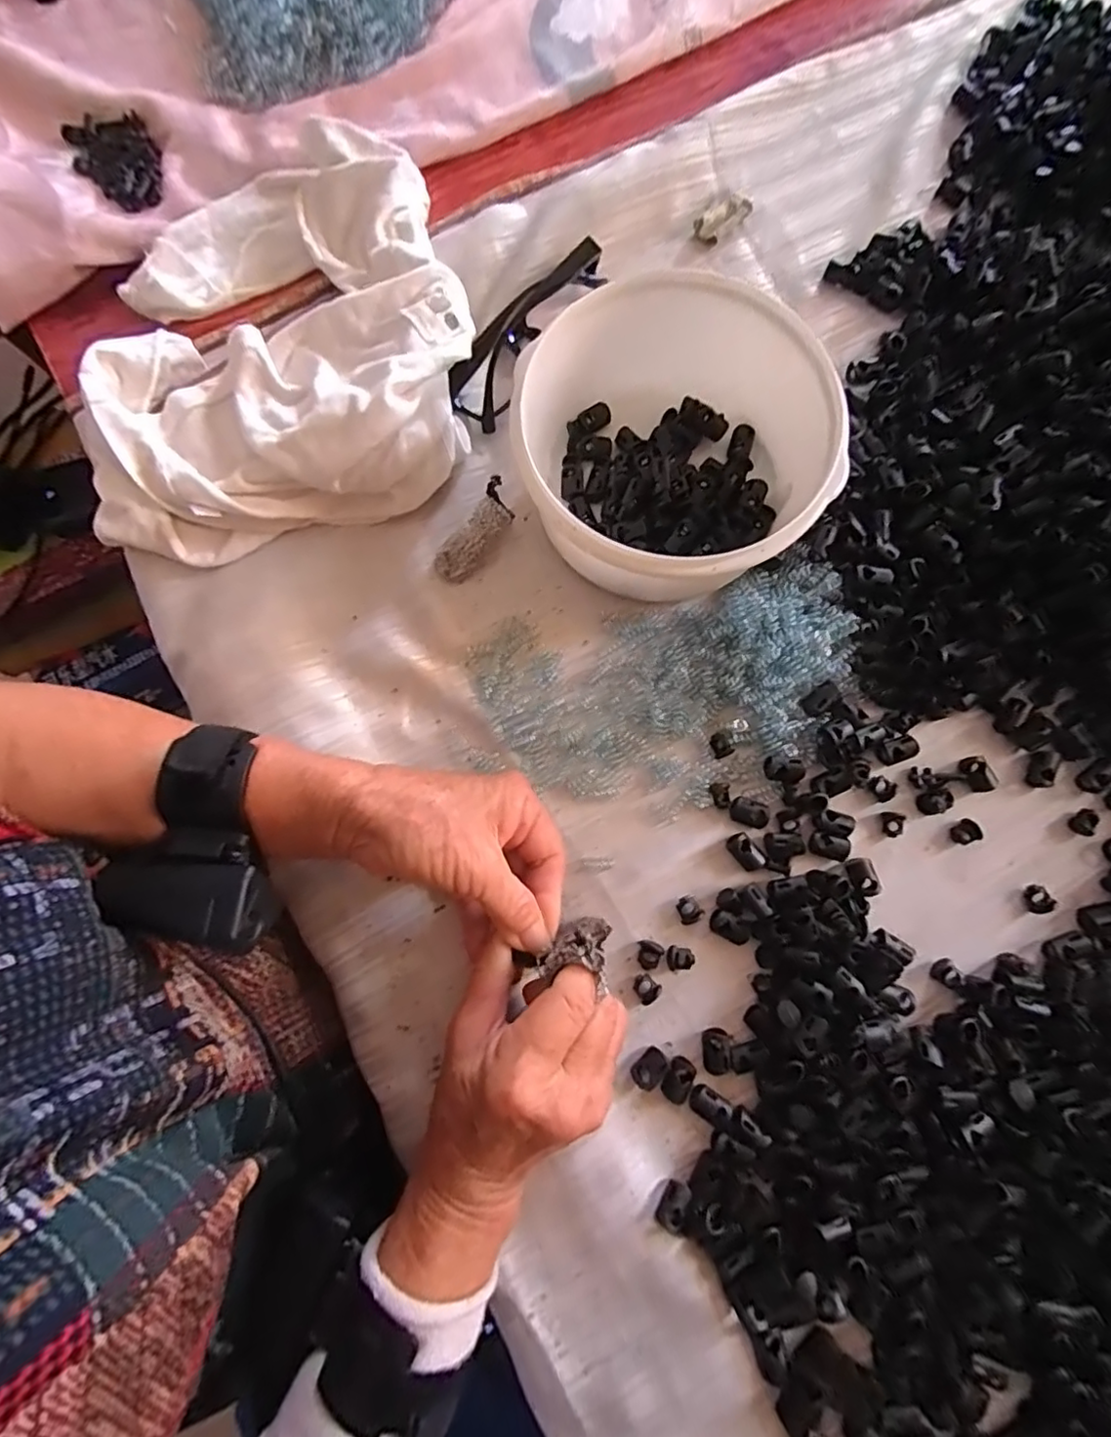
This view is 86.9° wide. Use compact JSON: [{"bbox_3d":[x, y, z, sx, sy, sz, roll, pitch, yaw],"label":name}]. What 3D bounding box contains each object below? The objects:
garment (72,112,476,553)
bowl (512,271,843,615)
[{"bbox_3d":[-0.167,-0.237,0.344,0.223,0.055,0.271,-8,79,-2],"label":"garment"},{"bbox_3d":[0.064,-0.140,0.316,0.157,0.074,0.156,0,79,0],"label":"bowl"}]

